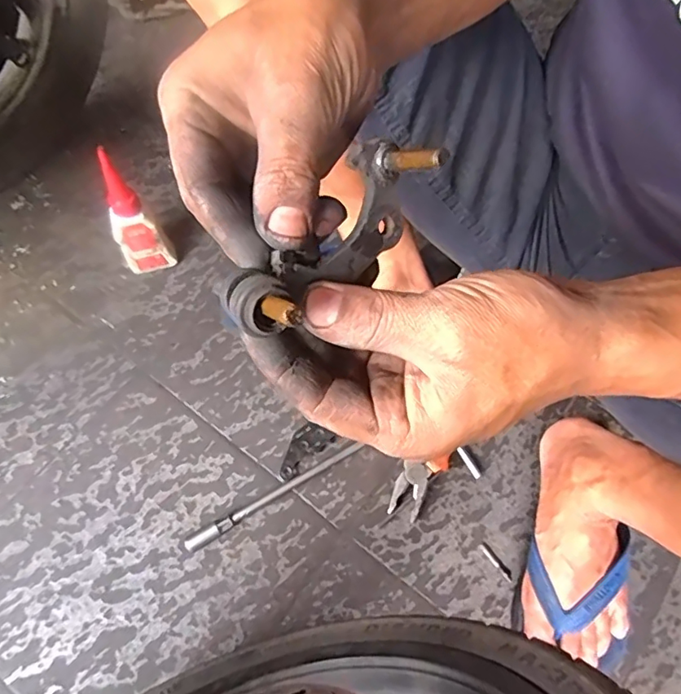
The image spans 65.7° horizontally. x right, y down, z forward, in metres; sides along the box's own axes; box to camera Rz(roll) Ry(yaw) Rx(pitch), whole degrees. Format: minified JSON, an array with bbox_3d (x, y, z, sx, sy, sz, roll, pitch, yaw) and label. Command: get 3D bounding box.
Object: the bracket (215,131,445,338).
[{"bbox_3d":[-0.003,-0.042,0.192,0.040,0.026,0.089,39,75,13],"label":"bracket"}]

